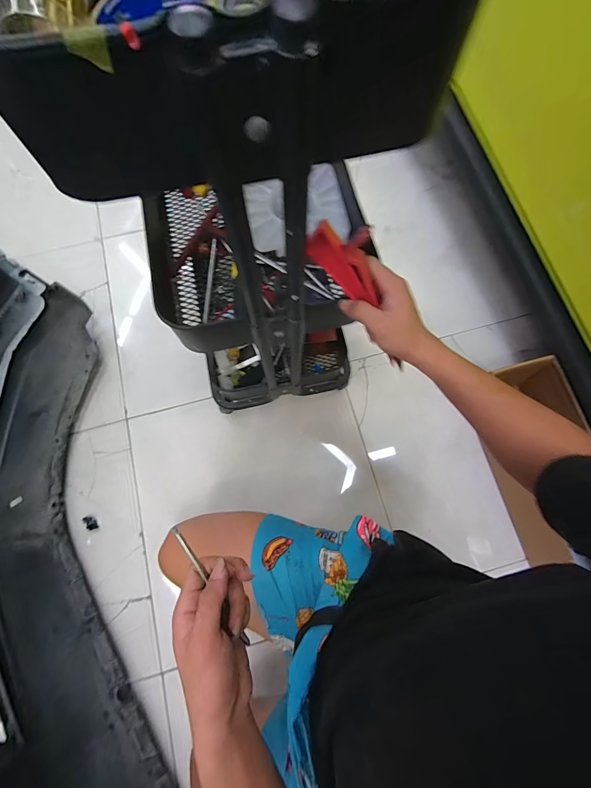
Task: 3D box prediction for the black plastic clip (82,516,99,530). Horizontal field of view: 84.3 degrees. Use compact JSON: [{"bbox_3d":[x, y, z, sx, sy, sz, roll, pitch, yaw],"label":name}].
[{"bbox_3d":[-0.516,0.324,0.822,0.025,0.005,0.040,-35,77,-11],"label":"black plastic clip"}]

